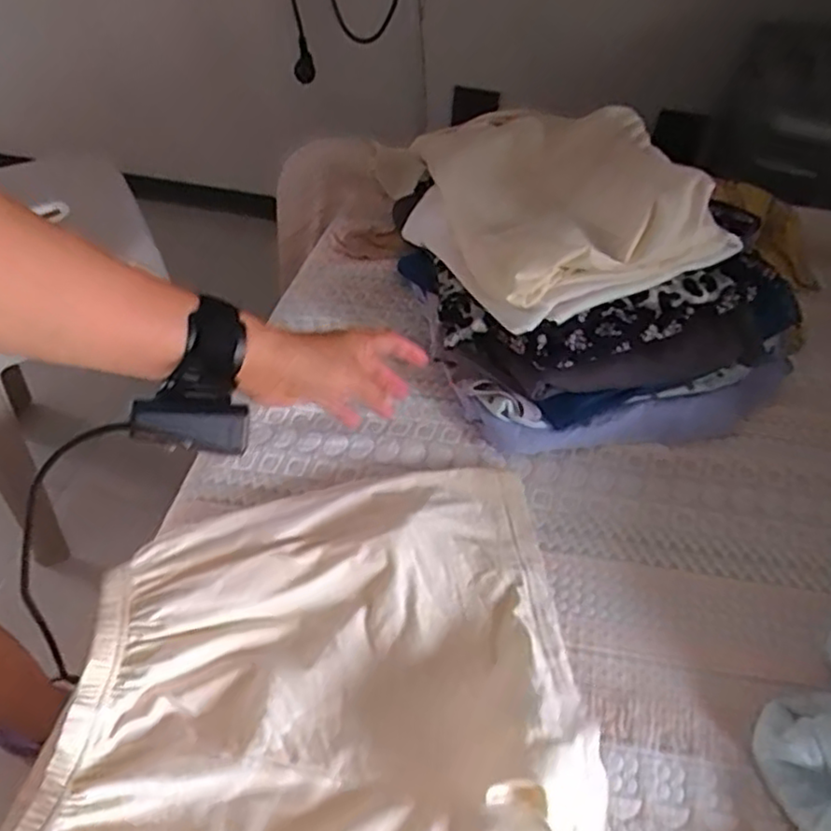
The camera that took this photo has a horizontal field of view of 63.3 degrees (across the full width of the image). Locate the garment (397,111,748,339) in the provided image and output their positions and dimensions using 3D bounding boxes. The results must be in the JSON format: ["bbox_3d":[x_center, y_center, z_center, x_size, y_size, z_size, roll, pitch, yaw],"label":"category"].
[{"bbox_3d":[0.126,-0.231,0.666,0.259,0.077,0.340,-24,46,-5],"label":"garment"}]

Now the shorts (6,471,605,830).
[{"bbox_3d":[-0.057,0.214,0.421,0.361,0.047,0.459,22,53,16],"label":"shorts"}]

